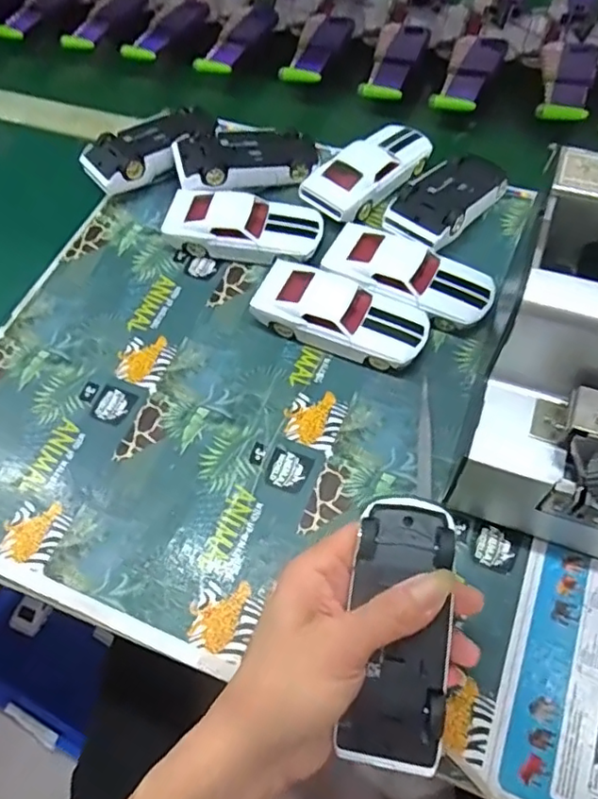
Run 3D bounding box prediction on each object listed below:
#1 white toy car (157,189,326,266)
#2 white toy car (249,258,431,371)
[{"bbox_3d":[-0.045,-0.143,0.485,0.128,0.036,0.062,13,62,11],"label":"white toy car"},{"bbox_3d":[0.031,-0.062,0.435,0.125,0.033,0.052,21,63,15],"label":"white toy car"}]

